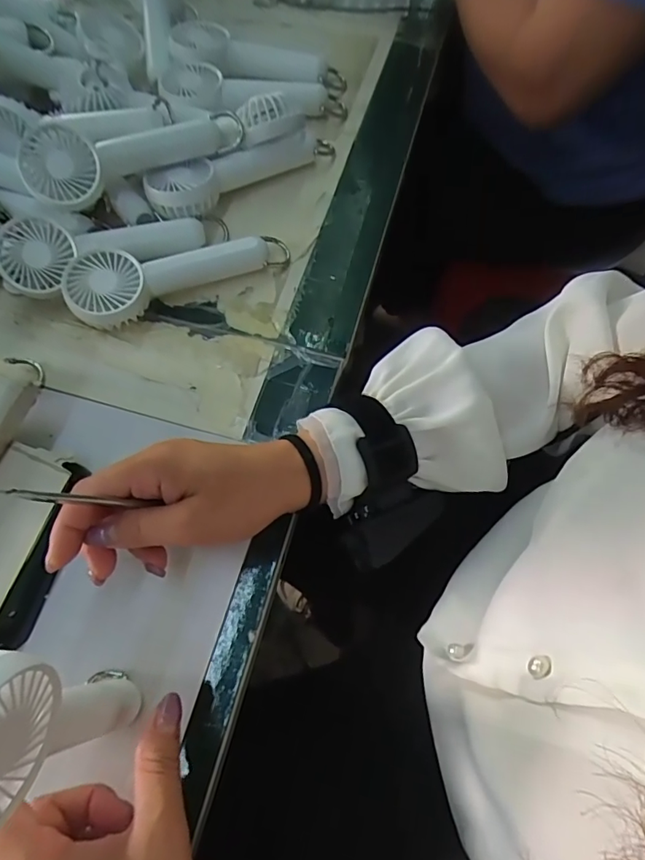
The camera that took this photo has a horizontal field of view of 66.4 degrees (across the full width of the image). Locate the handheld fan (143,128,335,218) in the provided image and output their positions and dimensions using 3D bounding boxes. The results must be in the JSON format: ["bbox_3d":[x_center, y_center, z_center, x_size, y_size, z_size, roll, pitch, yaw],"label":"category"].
[{"bbox_3d":[-0.061,-0.211,0.407,0.161,0.036,0.050,-23,69,-7],"label":"handheld fan"}]

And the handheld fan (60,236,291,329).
[{"bbox_3d":[-0.108,-0.123,0.373,0.161,0.036,0.052,-25,69,-8],"label":"handheld fan"}]

